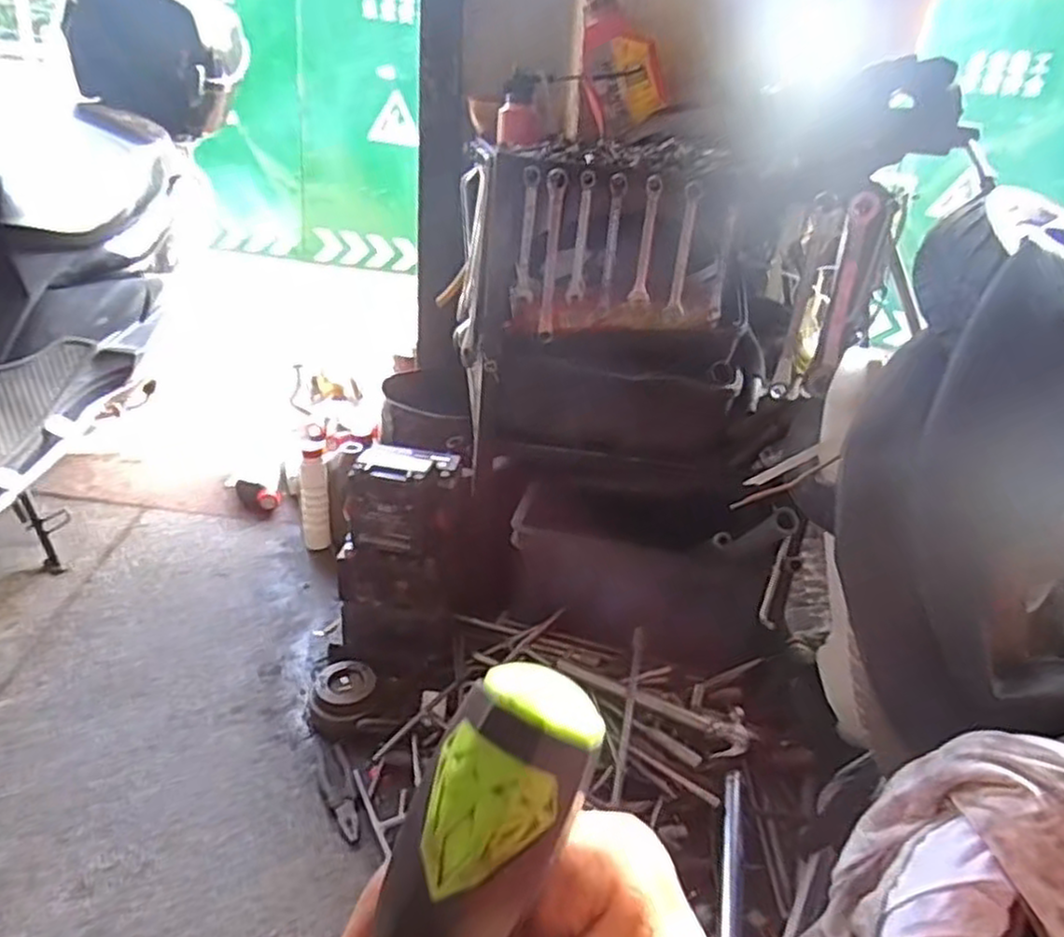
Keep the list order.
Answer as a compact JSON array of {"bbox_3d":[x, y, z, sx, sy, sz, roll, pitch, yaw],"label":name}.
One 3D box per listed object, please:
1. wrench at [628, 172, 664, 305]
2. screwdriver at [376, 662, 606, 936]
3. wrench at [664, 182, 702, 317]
[{"bbox_3d":[0.149,-0.297,0.960,0.025,0.157,0.004,10,26,13],"label":"wrench"},{"bbox_3d":[-0.032,0.126,0.155,0.028,0.173,0.025,23,-3,34],"label":"screwdriver"},{"bbox_3d":[0.196,-0.281,0.954,0.022,0.163,0.012,-1,27,-14],"label":"wrench"}]

